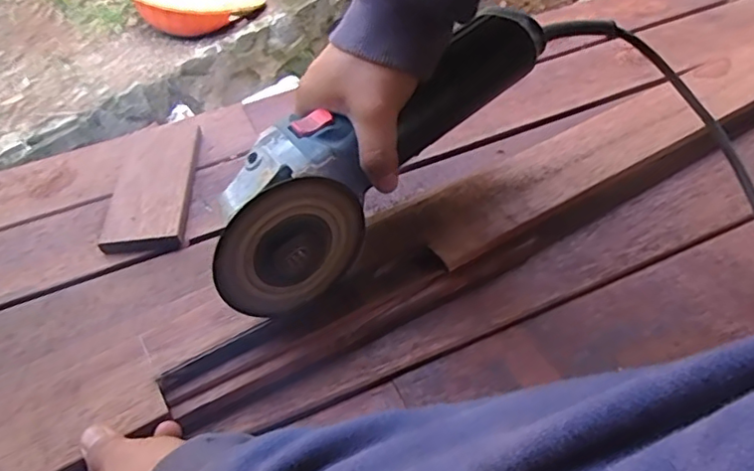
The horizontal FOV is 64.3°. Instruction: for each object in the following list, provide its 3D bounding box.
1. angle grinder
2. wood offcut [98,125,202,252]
[{"bbox_3d":[0.000,-0.062,0.419,0.286,0.089,0.074,-41,56,-17],"label":"angle grinder"},{"bbox_3d":[-0.202,-0.051,0.539,0.074,0.013,0.160,-7,47,-3],"label":"wood offcut"}]

